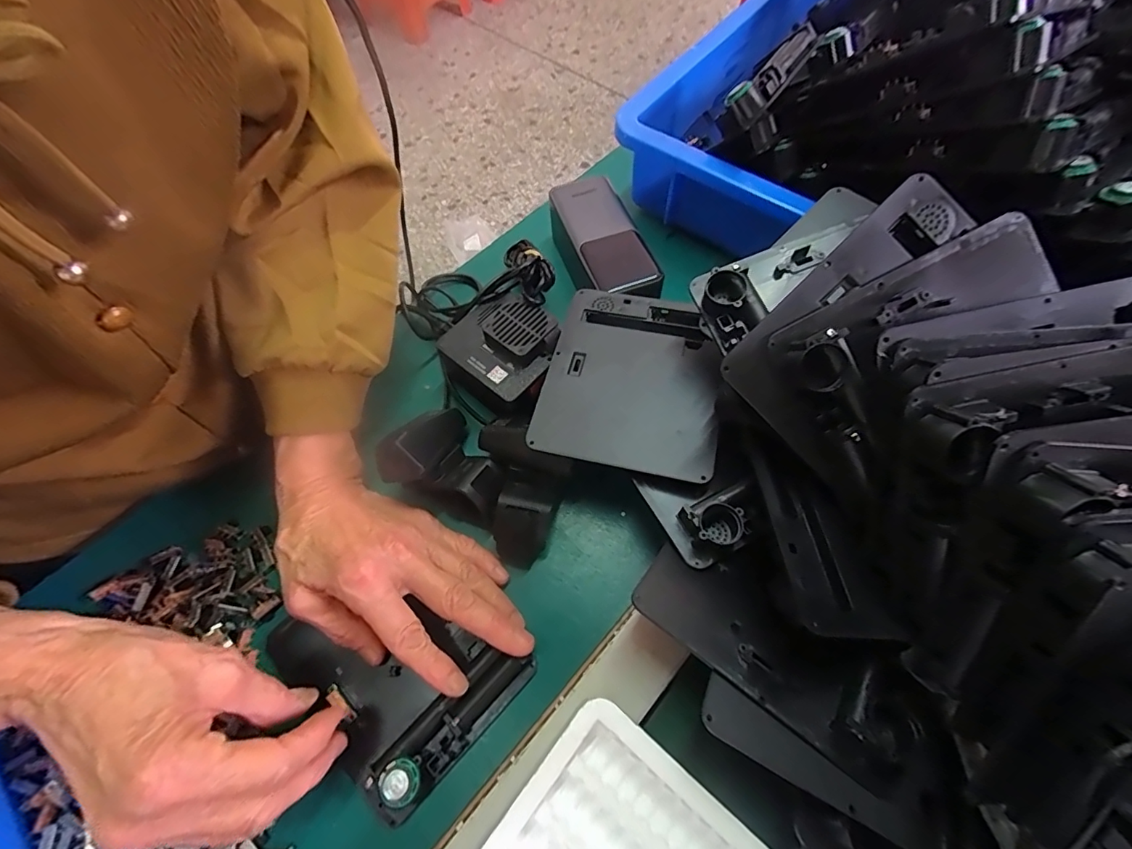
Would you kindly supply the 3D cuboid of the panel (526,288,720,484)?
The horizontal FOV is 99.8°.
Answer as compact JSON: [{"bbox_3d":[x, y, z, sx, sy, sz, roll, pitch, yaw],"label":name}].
[{"bbox_3d":[0.043,-0.031,0.310,0.108,0.015,0.132,11,64,7],"label":"panel"}]

